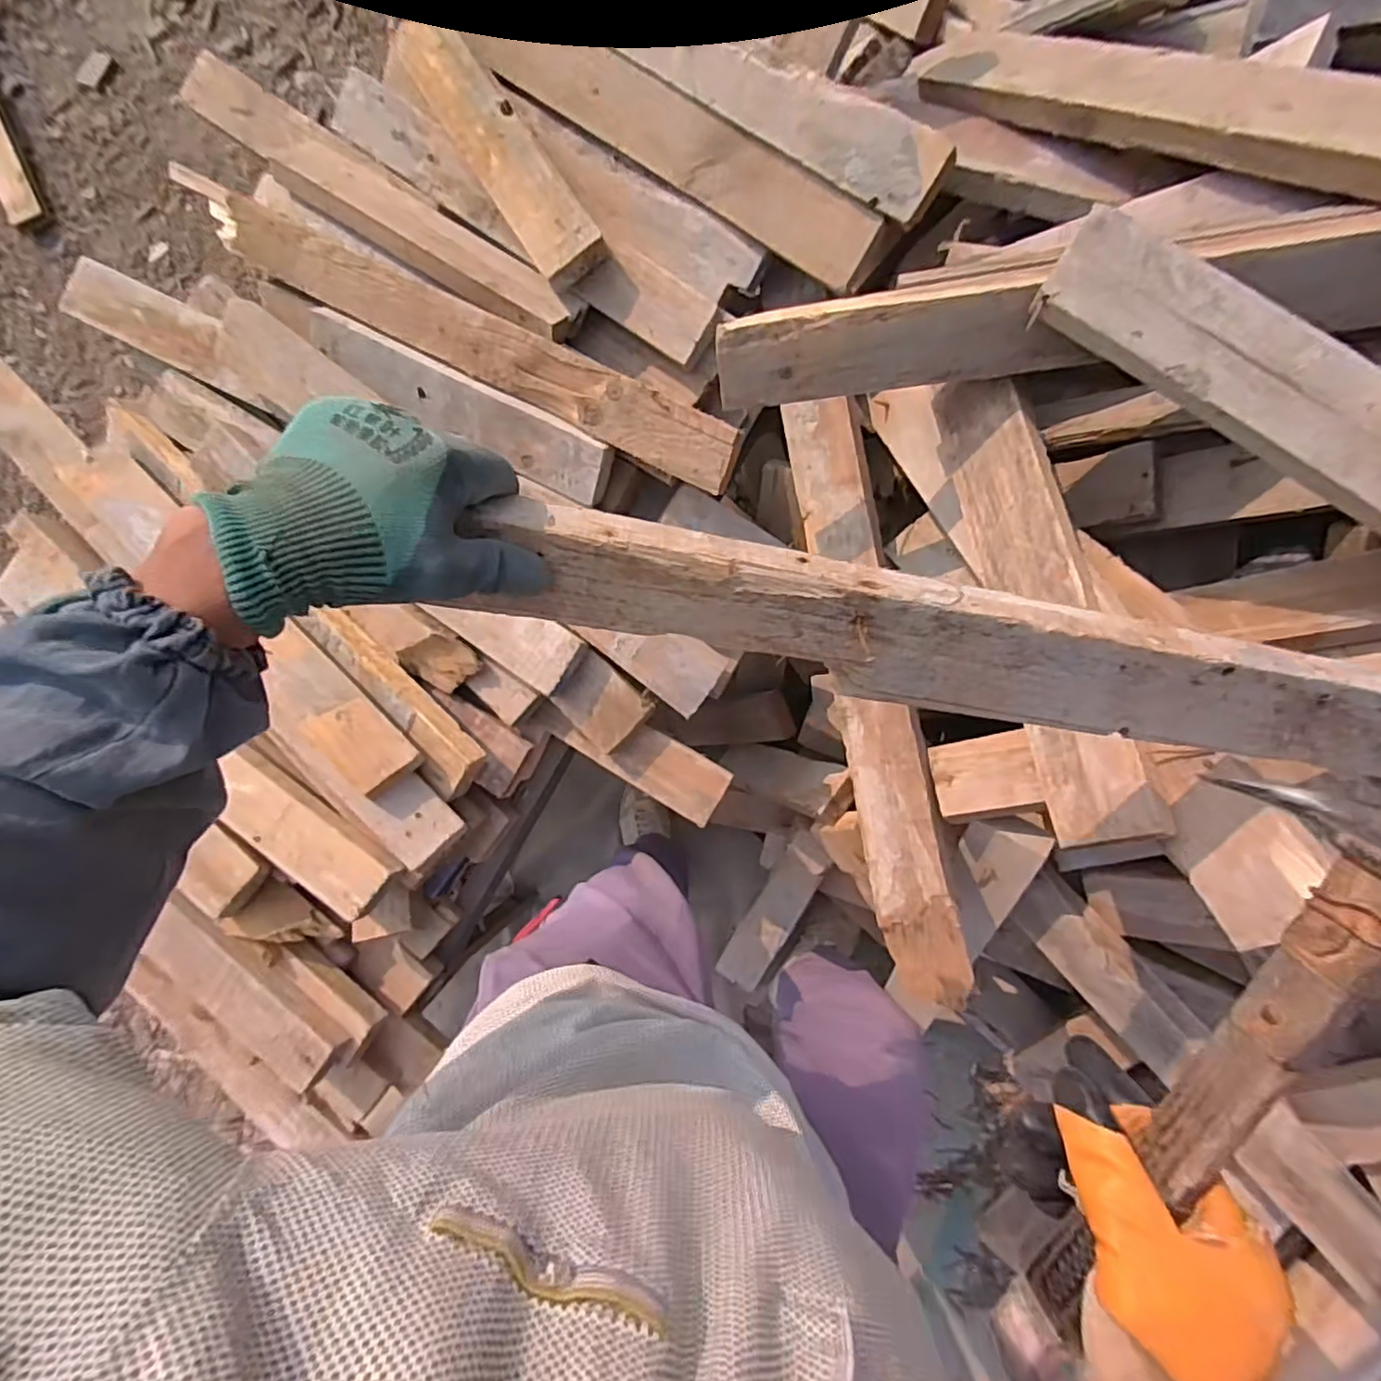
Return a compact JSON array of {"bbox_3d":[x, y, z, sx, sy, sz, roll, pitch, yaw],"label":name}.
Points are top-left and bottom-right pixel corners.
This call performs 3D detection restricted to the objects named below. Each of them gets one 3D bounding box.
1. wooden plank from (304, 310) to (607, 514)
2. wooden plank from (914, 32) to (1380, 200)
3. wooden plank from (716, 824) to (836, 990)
[{"bbox_3d":[-0.313,-0.379,0.865,0.458,0.027,0.083,27,114,3],"label":"wooden plank"},{"bbox_3d":[0.493,-0.557,0.620,0.097,0.050,0.696,-41,58,1],"label":"wooden plank"},{"bbox_3d":[0.149,0.399,1.150,0.079,0.033,0.411,26,120,9],"label":"wooden plank"}]

